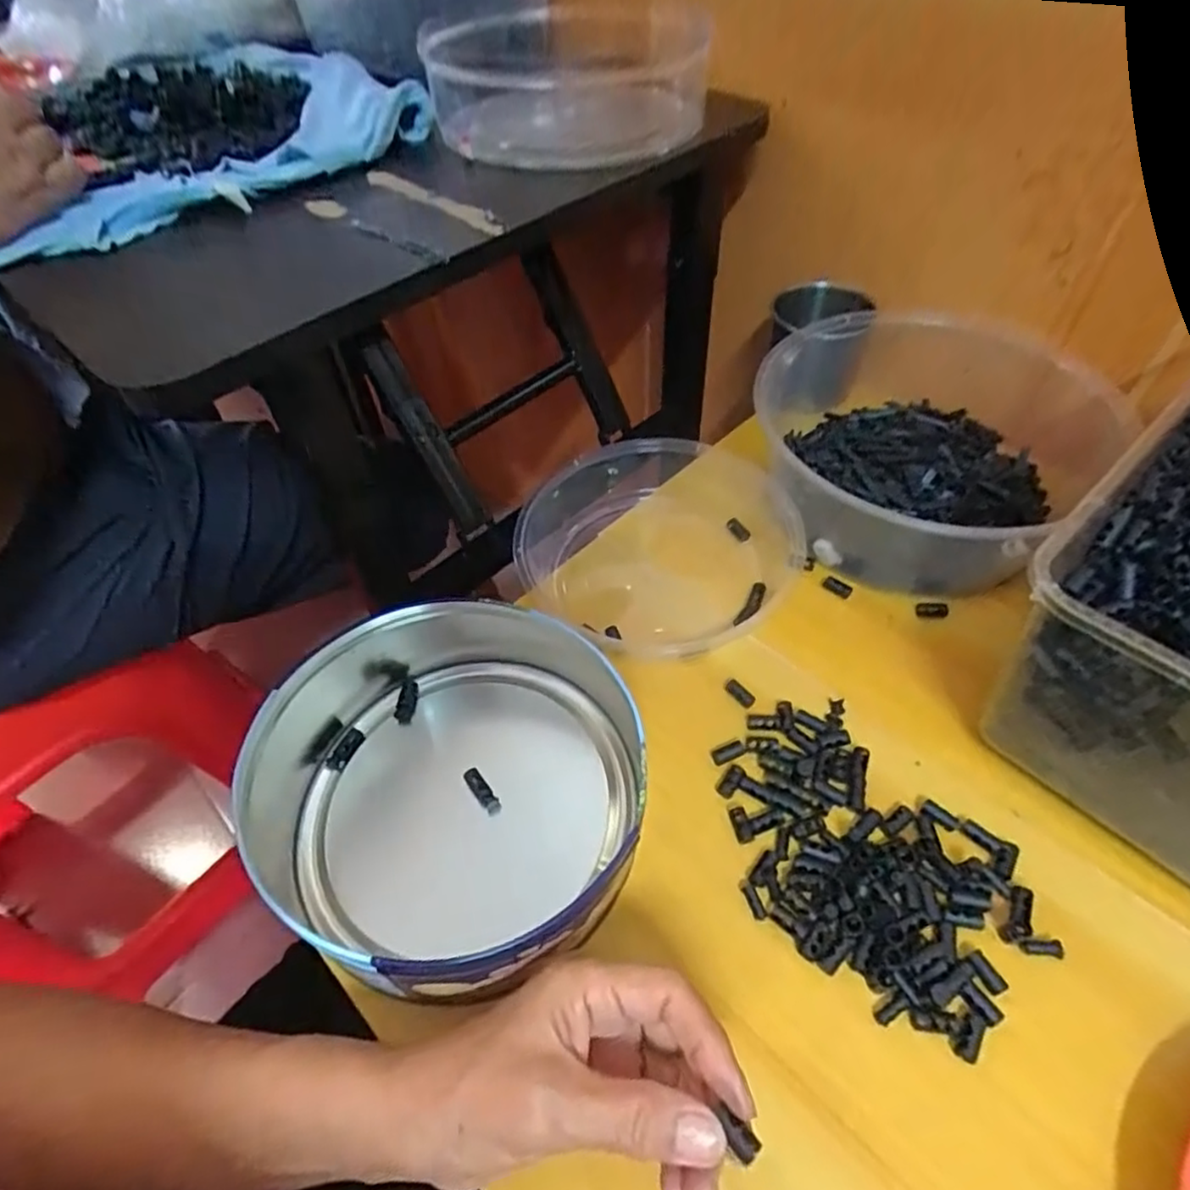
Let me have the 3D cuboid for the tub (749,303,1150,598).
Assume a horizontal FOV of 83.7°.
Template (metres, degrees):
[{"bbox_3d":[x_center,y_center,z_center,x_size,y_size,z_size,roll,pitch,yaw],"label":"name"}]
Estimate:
[{"bbox_3d":[0.233,-0.116,0.482,0.218,0.070,0.207,-2,54,3],"label":"tub"}]

